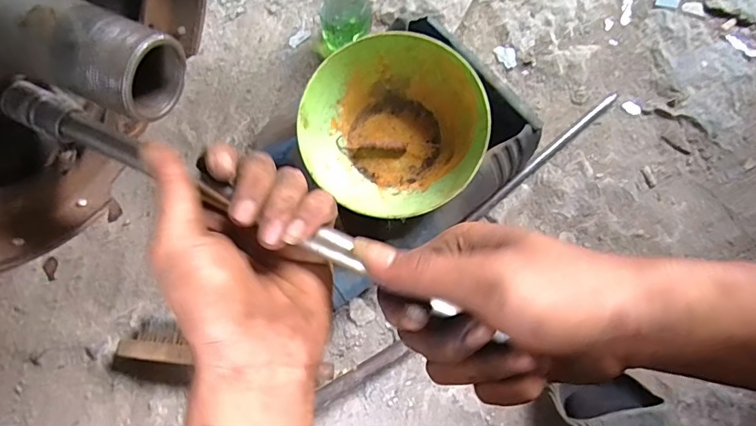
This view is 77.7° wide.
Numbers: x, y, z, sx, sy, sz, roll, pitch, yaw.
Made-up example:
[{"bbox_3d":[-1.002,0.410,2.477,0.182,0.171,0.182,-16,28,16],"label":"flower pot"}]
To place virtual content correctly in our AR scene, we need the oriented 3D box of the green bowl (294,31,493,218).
[{"bbox_3d":[0.015,-0.088,0.515,0.190,0.087,0.183,0,73,1],"label":"green bowl"}]

